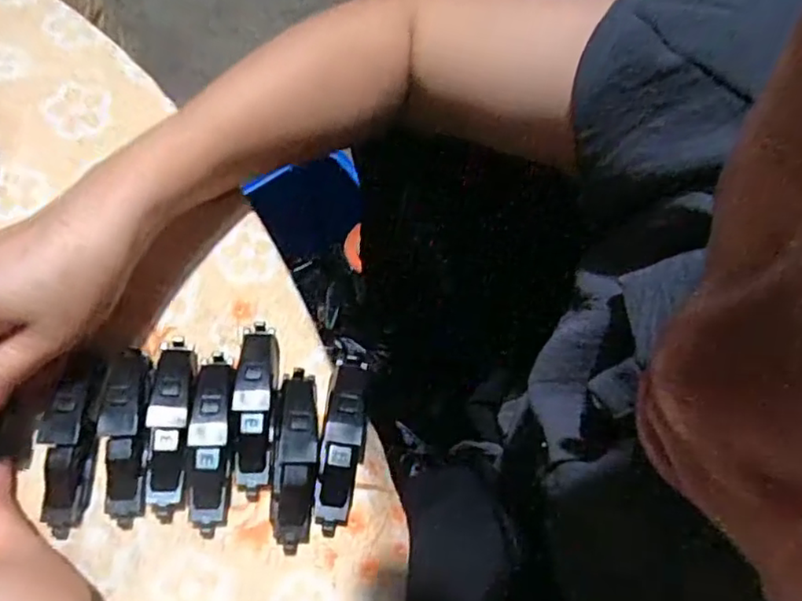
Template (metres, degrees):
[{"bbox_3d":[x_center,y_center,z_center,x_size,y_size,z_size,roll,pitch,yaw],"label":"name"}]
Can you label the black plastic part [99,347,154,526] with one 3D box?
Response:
[{"bbox_3d":[-0.126,0.061,0.292,0.021,0.022,0.081,-1,72,-5],"label":"black plastic part"}]

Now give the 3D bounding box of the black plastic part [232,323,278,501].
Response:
[{"bbox_3d":[-0.070,0.051,0.303,0.018,0.020,0.083,-1,72,-5],"label":"black plastic part"}]

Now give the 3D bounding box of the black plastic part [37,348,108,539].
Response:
[{"bbox_3d":[-0.152,0.064,0.288,0.018,0.016,0.083,4,82,-1],"label":"black plastic part"}]

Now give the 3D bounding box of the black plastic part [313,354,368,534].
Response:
[{"bbox_3d":[-0.027,0.066,0.300,0.021,0.020,0.084,7,71,-3],"label":"black plastic part"}]

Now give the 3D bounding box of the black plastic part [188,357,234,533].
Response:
[{"bbox_3d":[-0.089,0.066,0.297,0.018,0.019,0.083,1,71,-5],"label":"black plastic part"}]

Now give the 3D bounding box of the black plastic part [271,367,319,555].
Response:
[{"bbox_3d":[-0.050,0.073,0.296,0.021,0.021,0.082,6,71,-3],"label":"black plastic part"}]

